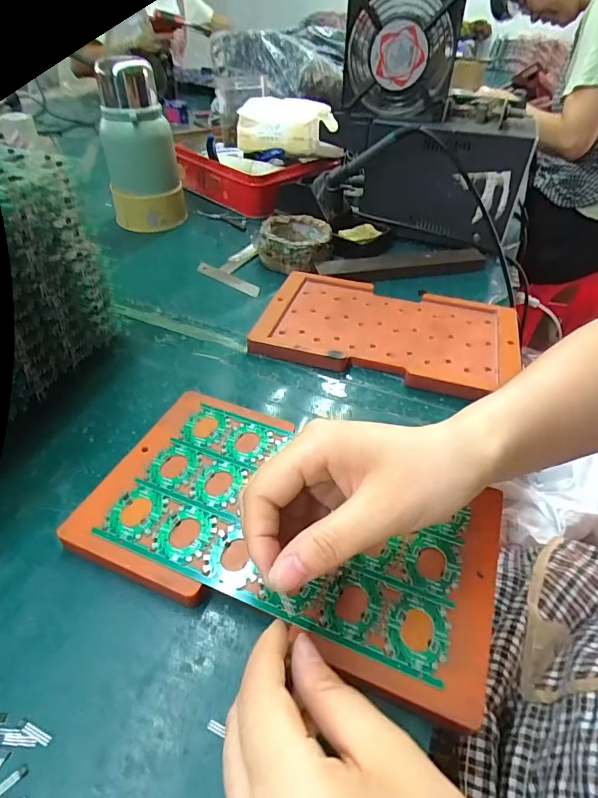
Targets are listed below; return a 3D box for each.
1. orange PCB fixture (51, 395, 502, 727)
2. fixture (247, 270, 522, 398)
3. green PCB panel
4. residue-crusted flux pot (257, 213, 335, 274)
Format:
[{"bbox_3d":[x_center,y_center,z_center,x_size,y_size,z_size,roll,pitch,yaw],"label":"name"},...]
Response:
[{"bbox_3d":[-0.006,0.072,0.272,0.238,0.008,0.136,19,46,19],"label":"orange PCB fixture"},{"bbox_3d":[0.088,-0.071,0.440,0.236,0.015,0.143,12,44,13],"label":"fixture"},{"bbox_3d":[-0.004,0.069,0.275,0.198,0.005,0.119,16,45,16],"label":"green PCB panel"},{"bbox_3d":[-0.006,-0.194,0.551,0.090,0.035,0.083,-1,43,-2],"label":"residue-crusted flux pot"}]

